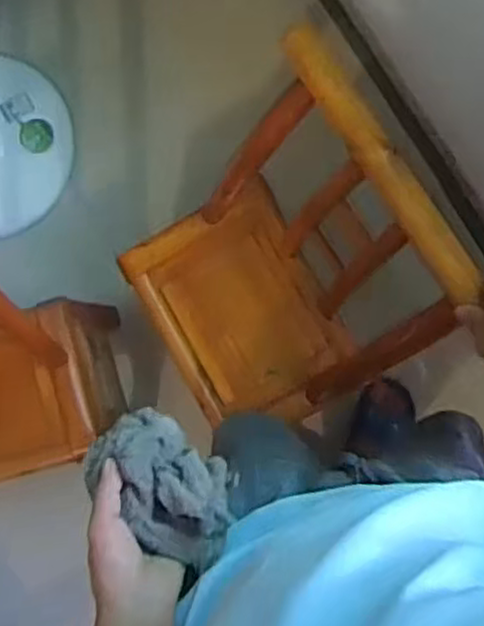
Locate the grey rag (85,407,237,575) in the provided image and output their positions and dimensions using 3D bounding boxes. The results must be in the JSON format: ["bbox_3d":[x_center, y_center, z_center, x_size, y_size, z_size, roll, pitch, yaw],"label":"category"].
[{"bbox_3d":[-0.065,0.142,0.619,0.134,0.073,0.078,31,93,8],"label":"grey rag"}]

